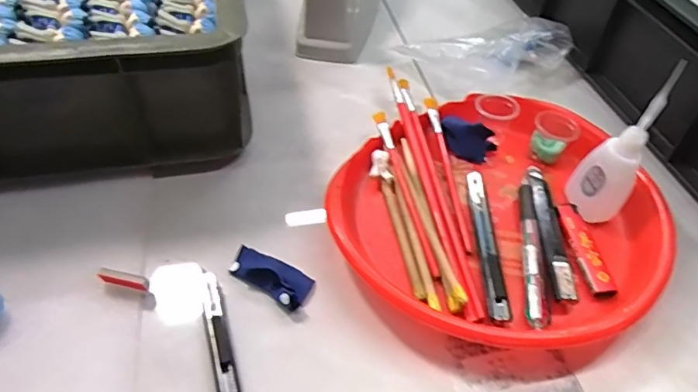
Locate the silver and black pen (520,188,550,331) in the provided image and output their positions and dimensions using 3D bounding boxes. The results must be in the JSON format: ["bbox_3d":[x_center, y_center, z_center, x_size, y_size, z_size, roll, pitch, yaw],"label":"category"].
[{"bbox_3d":[0.136,0.039,0.384,0.014,0.012,0.124,7,49,4],"label":"silver and black pen"}]

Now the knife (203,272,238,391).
[{"bbox_3d":[-0.081,0.106,0.330,0.014,0.007,0.133,-13,50,-13],"label":"knife"}]

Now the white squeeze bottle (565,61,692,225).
[{"bbox_3d":[0.199,-0.031,0.380,0.035,0.109,0.042,6,49,3],"label":"white squeeze bottle"}]

